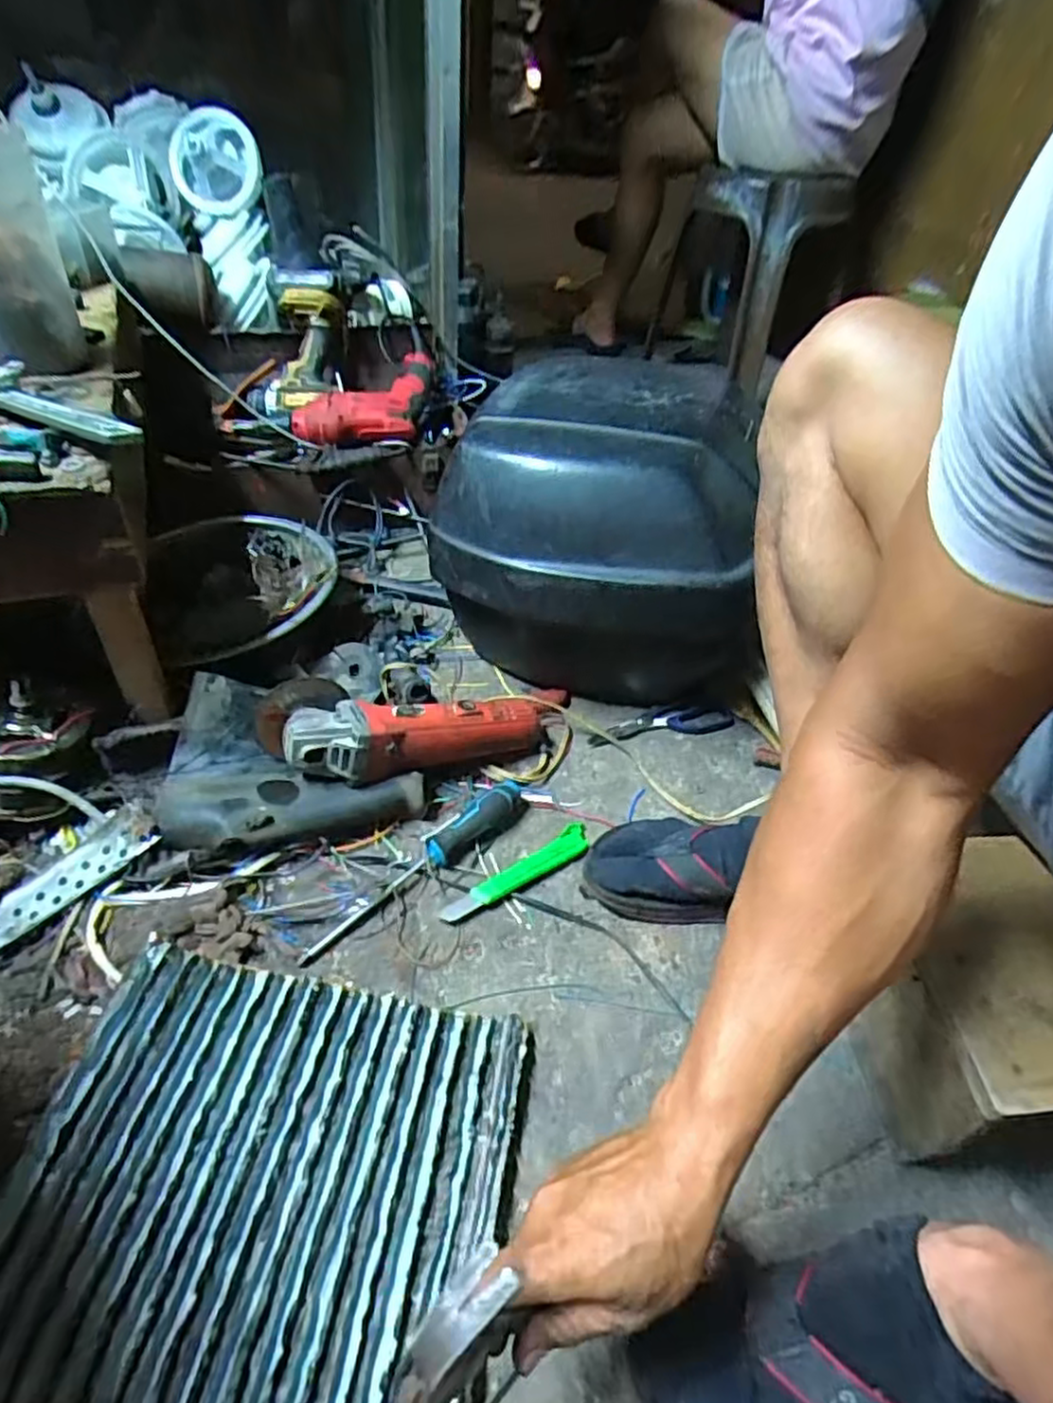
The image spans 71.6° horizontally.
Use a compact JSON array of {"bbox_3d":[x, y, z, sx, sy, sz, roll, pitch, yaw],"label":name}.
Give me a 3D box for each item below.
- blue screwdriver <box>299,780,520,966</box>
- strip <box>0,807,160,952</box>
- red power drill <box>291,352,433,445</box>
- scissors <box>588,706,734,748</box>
[{"bbox_3d":[-0.096,0.145,0.675,0.029,0.033,0.259,36,50,28],"label":"blue screwdriver"},{"bbox_3d":[-0.439,0.176,0.579,0.270,0.063,0.041,-26,52,-31],"label":"strip"},{"bbox_3d":[-0.240,-0.451,1.084,0.190,0.061,0.187,0,42,-6],"label":"red power drill"},{"bbox_3d":[0.156,0.024,0.854,0.178,0.020,0.037,-6,44,-13],"label":"scissors"}]

